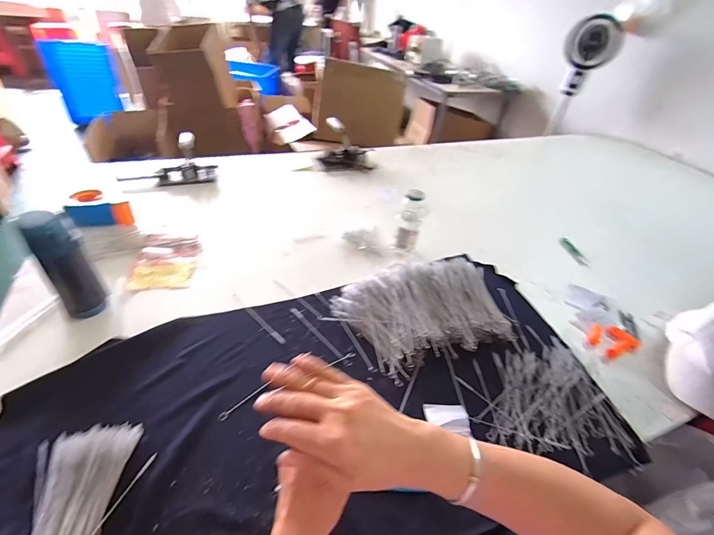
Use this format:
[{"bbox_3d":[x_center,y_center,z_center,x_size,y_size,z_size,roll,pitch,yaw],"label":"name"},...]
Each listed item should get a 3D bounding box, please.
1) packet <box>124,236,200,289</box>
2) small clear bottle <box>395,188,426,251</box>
[{"bbox_3d":[-0.429,-0.024,0.778,0.122,0.030,0.185,-4,43,-10],"label":"packet"},{"bbox_3d":[0.134,-0.113,0.863,0.057,0.168,0.055,8,42,3],"label":"small clear bottle"}]

